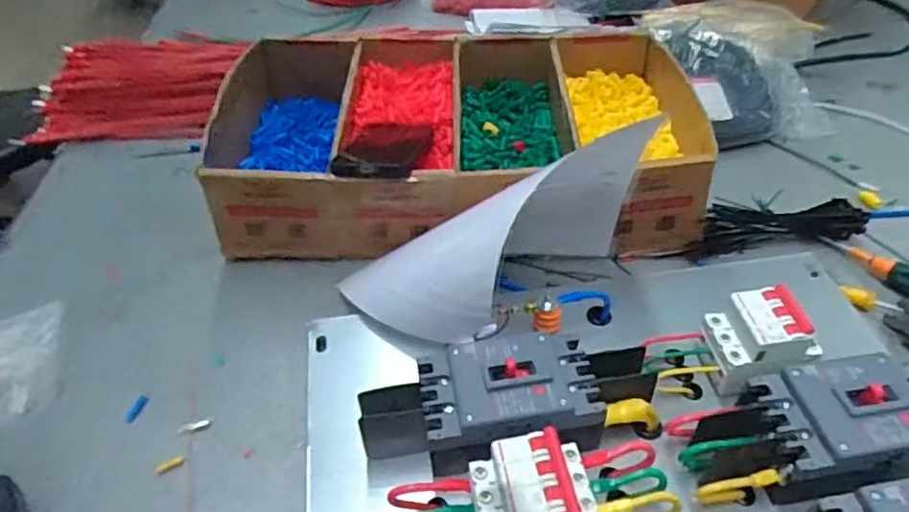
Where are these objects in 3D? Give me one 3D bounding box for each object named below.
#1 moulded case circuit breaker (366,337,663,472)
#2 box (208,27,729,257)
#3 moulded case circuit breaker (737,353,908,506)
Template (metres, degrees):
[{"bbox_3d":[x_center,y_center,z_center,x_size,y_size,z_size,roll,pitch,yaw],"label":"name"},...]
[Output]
[{"bbox_3d":[0.044,0.114,0.491,0.225,0.069,0.088,-8,44,-7],"label":"moulded case circuit breaker"},{"bbox_3d":[0.003,-0.153,0.778,0.531,0.125,0.331,-5,43,-4],"label":"box"},{"bbox_3d":[0.287,0.124,0.463,0.127,0.065,0.089,-9,44,-8],"label":"moulded case circuit breaker"}]

